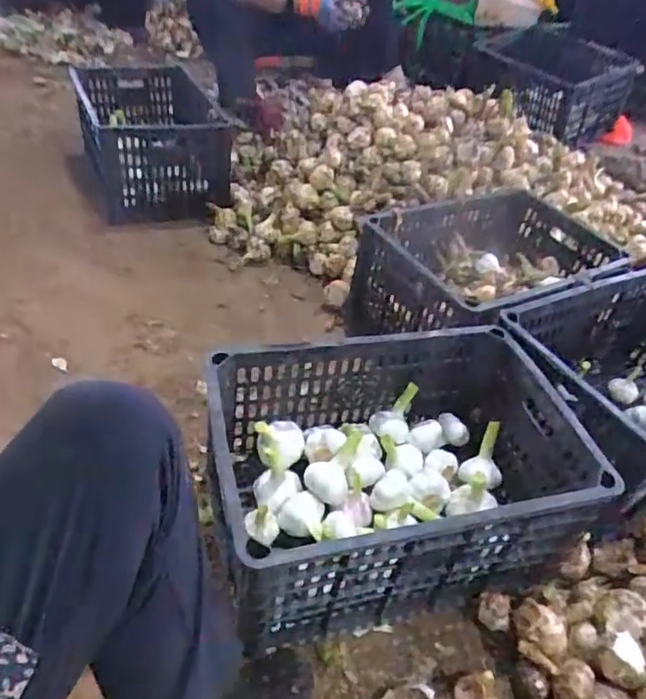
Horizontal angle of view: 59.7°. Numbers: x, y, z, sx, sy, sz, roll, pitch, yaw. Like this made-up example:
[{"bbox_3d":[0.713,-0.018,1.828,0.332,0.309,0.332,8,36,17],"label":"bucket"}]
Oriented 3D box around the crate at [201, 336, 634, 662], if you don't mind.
[{"bbox_3d":[0.114,0.160,0.747,0.476,0.229,0.293,-5,43,-15],"label":"crate"}]

